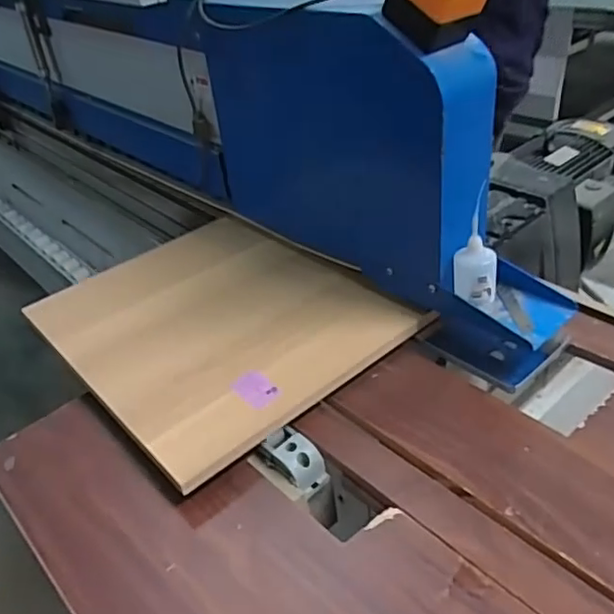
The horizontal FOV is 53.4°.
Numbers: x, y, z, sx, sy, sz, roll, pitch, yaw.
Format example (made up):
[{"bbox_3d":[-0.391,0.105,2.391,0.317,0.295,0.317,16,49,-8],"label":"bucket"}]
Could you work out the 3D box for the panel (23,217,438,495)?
[{"bbox_3d":[-0.129,0.011,0.855,0.384,0.016,0.438,-29,42,-30],"label":"panel"}]

